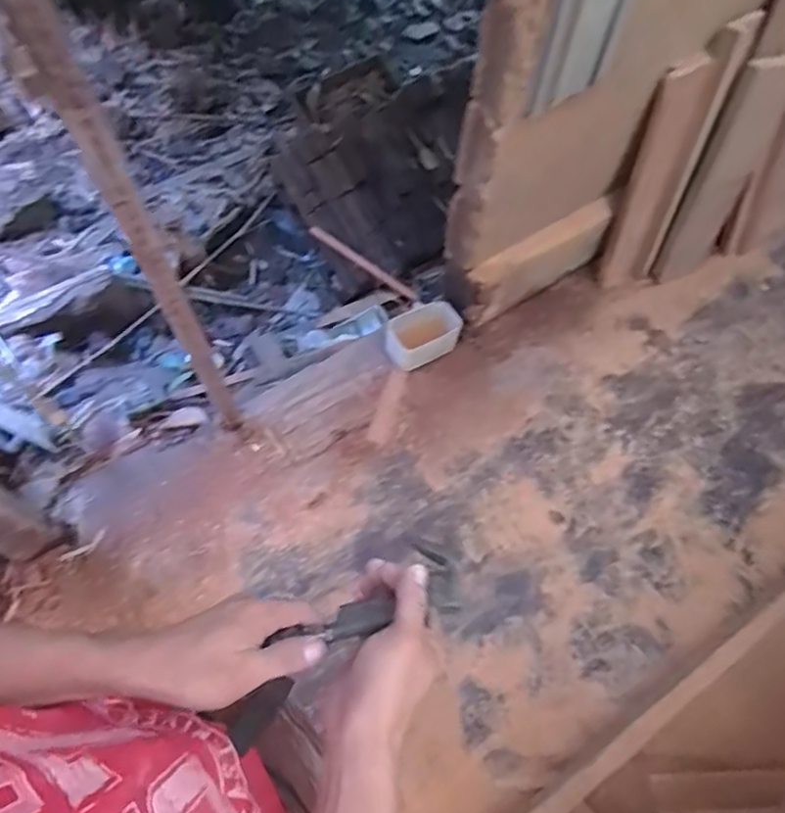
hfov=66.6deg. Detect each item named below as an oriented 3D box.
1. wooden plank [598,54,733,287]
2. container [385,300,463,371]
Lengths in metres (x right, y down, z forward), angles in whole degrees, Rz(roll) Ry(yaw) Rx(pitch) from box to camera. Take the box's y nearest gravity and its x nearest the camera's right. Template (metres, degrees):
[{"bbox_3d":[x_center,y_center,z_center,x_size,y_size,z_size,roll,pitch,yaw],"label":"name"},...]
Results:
[{"bbox_3d":[0.649,-0.543,1.487,0.142,0.598,0.031,-6,54,-2],"label":"wooden plank"},{"bbox_3d":[0.072,-0.182,1.557,0.190,0.113,0.138,-28,66,-14],"label":"container"}]

